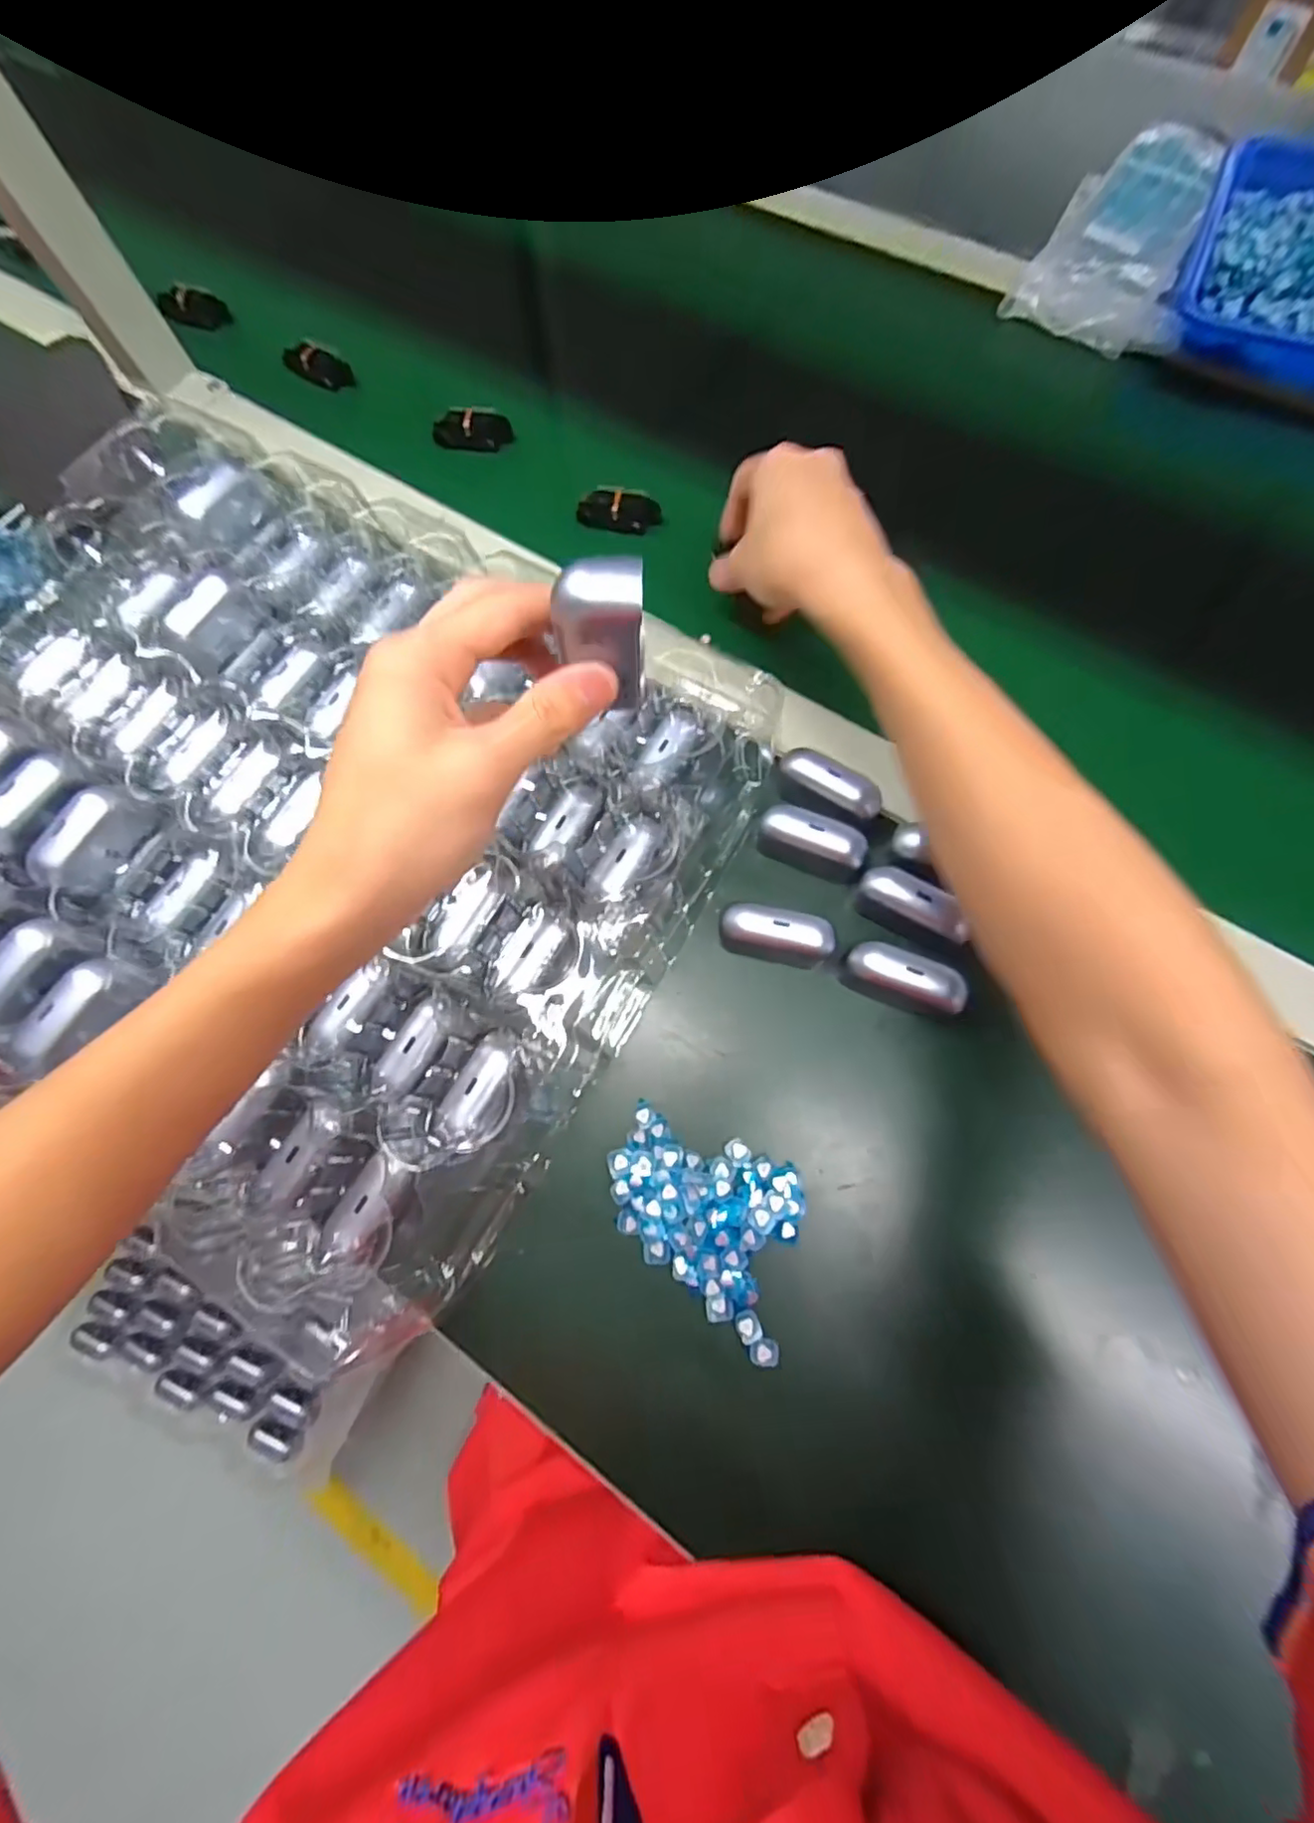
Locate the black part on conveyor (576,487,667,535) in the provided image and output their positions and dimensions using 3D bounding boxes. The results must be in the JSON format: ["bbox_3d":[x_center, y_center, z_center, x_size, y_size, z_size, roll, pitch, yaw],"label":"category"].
[{"bbox_3d":[-0.026,-0.276,0.428,0.057,0.022,0.026,6,73,4],"label":"black part on conveyor"}]

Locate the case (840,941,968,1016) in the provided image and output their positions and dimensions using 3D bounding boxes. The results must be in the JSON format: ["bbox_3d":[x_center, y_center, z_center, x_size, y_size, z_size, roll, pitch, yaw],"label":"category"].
[{"bbox_3d":[0.125,0.034,0.316,0.057,0.033,0.022,20,74,8],"label":"case"}]

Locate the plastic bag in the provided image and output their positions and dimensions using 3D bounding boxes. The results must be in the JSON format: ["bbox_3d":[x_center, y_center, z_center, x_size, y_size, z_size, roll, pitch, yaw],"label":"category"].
[{"bbox_3d":[0.366,-0.516,0.474,0.117,0.026,0.236,30,76,11],"label":"plastic bag"}]

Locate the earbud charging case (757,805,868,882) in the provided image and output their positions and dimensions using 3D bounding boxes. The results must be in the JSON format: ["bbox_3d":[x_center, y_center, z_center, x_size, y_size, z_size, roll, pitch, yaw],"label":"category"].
[{"bbox_3d":[0.083,-0.035,0.337,0.057,0.028,0.025,22,75,9],"label":"earbud charging case"}]

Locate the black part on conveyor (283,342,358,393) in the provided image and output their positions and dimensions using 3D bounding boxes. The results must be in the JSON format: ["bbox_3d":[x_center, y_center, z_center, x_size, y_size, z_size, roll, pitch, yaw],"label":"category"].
[{"bbox_3d":[-0.266,-0.423,0.484,0.052,0.020,0.018,12,73,-9],"label":"black part on conveyor"}]

